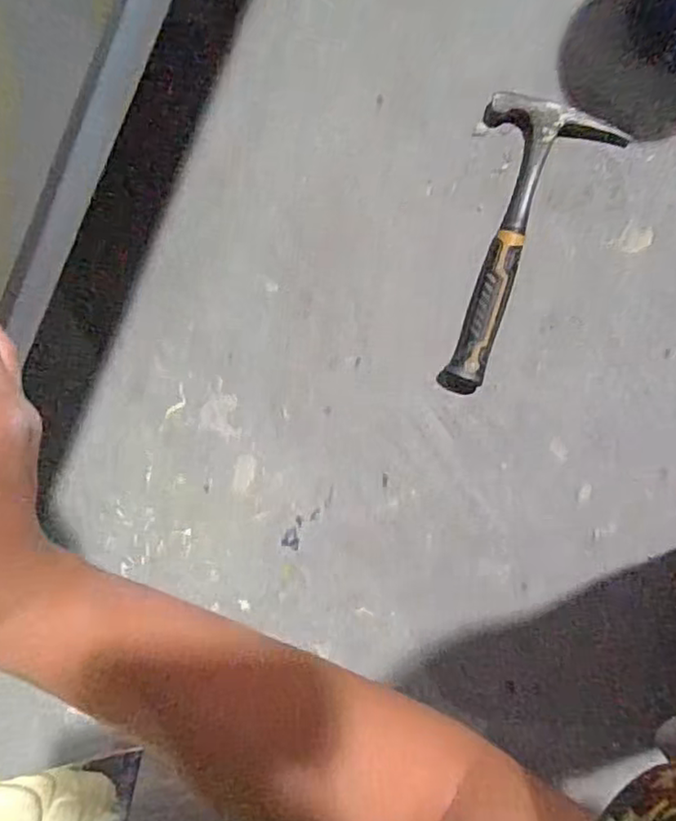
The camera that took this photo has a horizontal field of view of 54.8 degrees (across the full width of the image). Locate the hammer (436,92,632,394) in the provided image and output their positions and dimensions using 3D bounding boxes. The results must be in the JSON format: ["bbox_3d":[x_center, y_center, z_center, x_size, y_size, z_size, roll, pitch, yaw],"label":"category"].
[{"bbox_3d":[0.168,-0.149,0.614,0.121,0.026,0.278,17,93,8],"label":"hammer"}]

